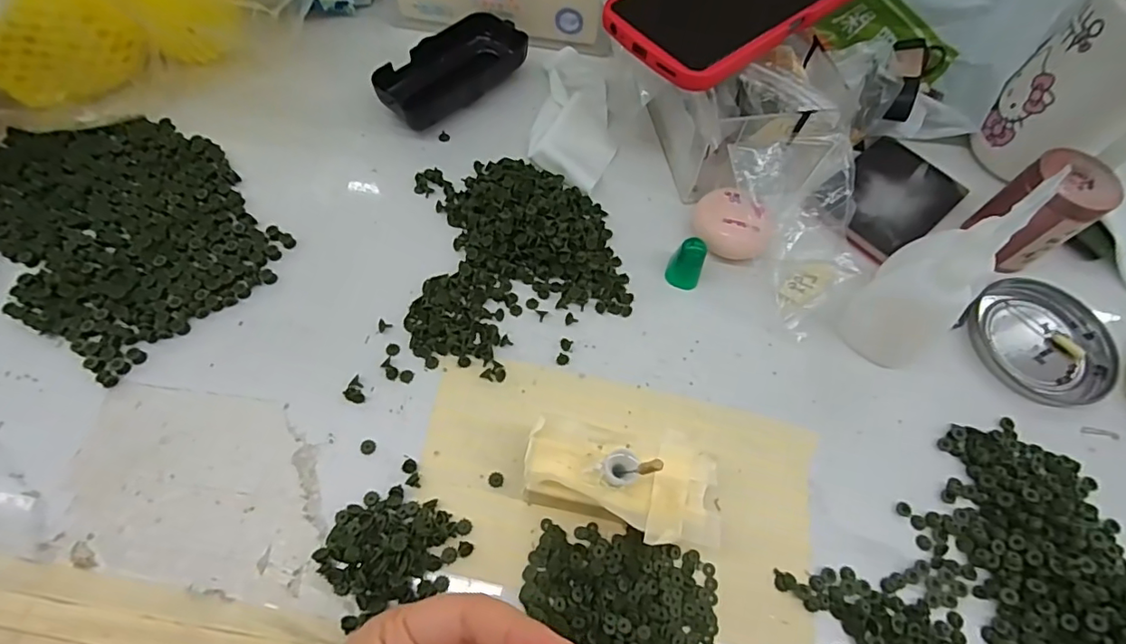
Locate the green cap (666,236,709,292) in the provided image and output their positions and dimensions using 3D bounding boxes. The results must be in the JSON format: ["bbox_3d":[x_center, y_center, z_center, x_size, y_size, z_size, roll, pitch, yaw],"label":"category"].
[{"bbox_3d":[0.073,-0.035,0.317,0.020,0.027,0.018,21,64,6],"label":"green cap"}]

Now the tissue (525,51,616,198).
[{"bbox_3d":[0.009,-0.146,0.376,0.054,0.017,0.130,8,63,0],"label":"tissue"}]

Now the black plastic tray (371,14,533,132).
[{"bbox_3d":[-0.081,-0.179,0.381,0.110,0.024,0.056,-41,73,-21],"label":"black plastic tray"}]

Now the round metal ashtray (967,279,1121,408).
[{"bbox_3d":[0.285,0.011,0.322,0.077,0.009,0.076,2,63,-3],"label":"round metal ashtray"}]

